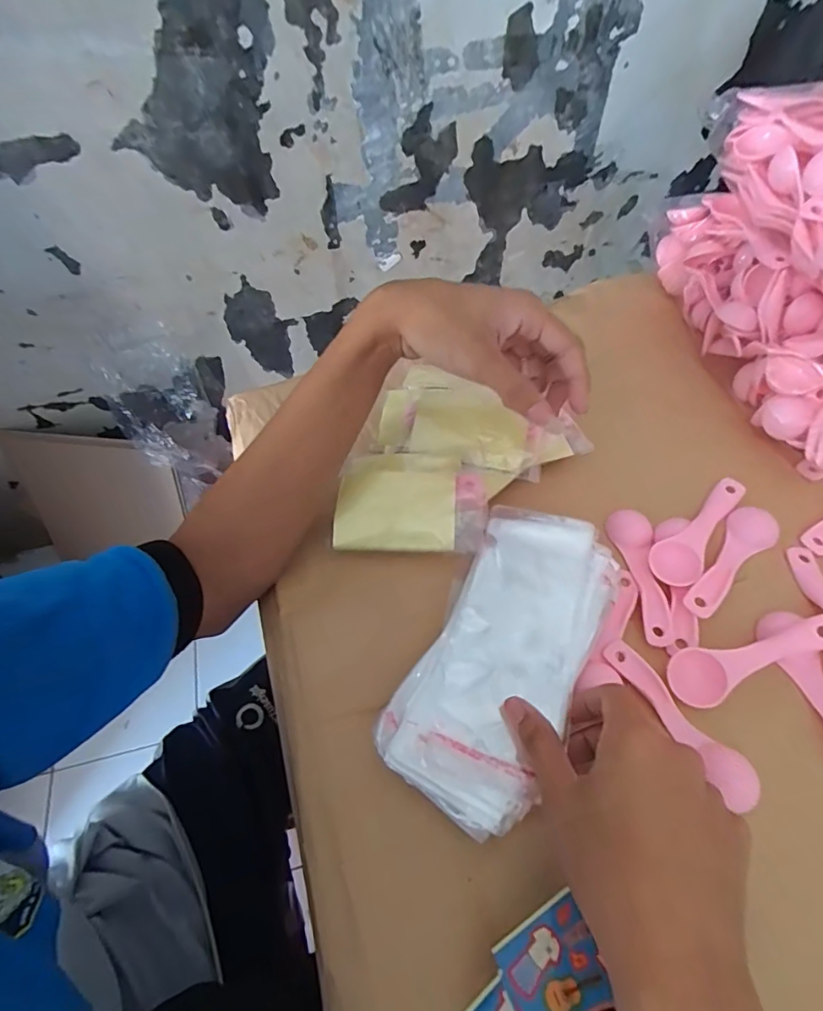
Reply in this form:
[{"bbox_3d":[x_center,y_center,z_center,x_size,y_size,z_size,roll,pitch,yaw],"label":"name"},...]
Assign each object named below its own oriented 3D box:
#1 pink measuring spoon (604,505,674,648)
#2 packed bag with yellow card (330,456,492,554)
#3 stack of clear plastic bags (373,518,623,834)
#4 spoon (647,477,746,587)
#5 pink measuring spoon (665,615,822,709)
[{"bbox_3d":[0.173,0.051,0.371,0.028,0.011,0.110,2,57,2],"label":"pink measuring spoon"},{"bbox_3d":[0.000,-0.003,0.380,0.113,0.017,0.077,1,73,9],"label":"packed bag with yellow card"},{"bbox_3d":[0.063,0.094,0.320,0.097,0.031,0.197,27,60,18],"label":"stack of clear plastic bags"},{"bbox_3d":[0.221,0.016,0.379,0.035,0.012,0.110,34,64,21],"label":"spoon"},{"bbox_3d":[0.224,0.098,0.321,0.110,0.023,0.034,-17,58,-10],"label":"pink measuring spoon"}]

